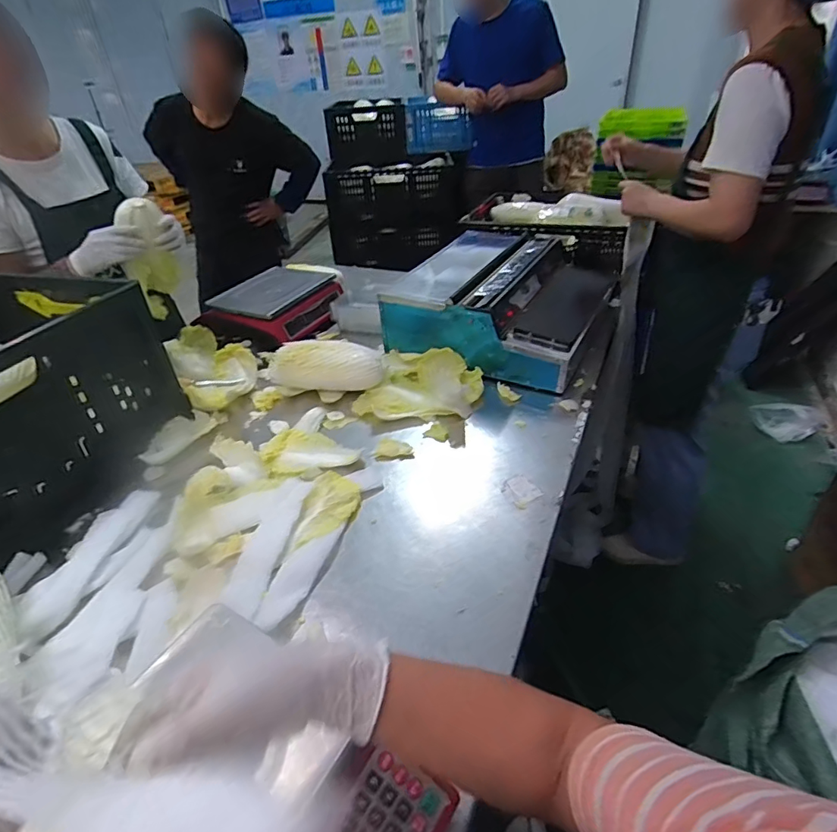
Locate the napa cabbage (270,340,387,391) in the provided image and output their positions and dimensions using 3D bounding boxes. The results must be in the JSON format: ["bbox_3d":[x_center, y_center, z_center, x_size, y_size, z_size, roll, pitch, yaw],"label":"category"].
[{"bbox_3d":[-0.203,-0.099,1.060,0.247,0.094,0.090,-1,36,4],"label":"napa cabbage"}]

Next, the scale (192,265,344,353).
[{"bbox_3d":[-0.400,-0.298,1.343,0.316,0.123,0.305,14,39,23],"label":"scale"}]

